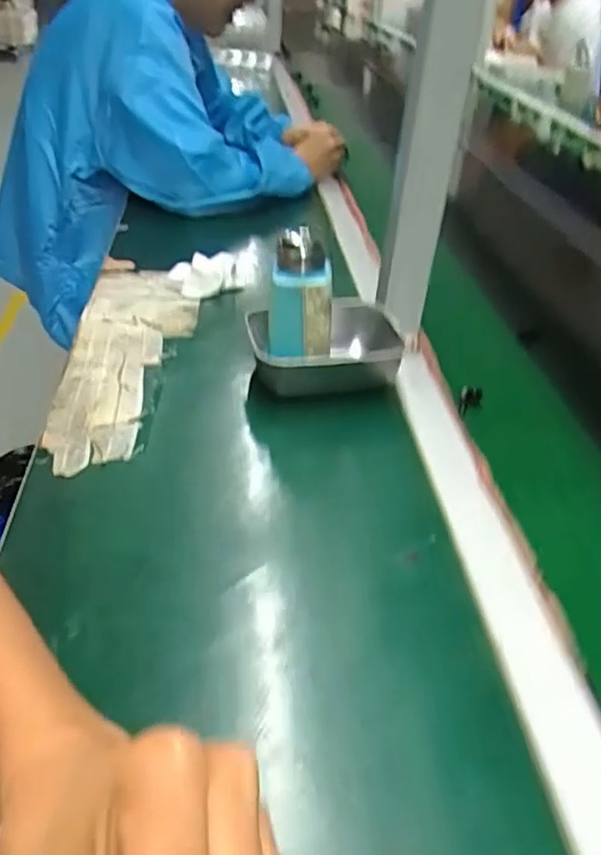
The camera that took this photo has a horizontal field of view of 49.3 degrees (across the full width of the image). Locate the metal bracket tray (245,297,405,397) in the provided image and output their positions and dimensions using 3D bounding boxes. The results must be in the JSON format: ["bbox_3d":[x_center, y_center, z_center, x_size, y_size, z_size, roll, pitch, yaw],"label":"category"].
[{"bbox_3d":[0.022,-0.068,0.597,0.142,0.052,0.112,-3,37,-10],"label":"metal bracket tray"}]

